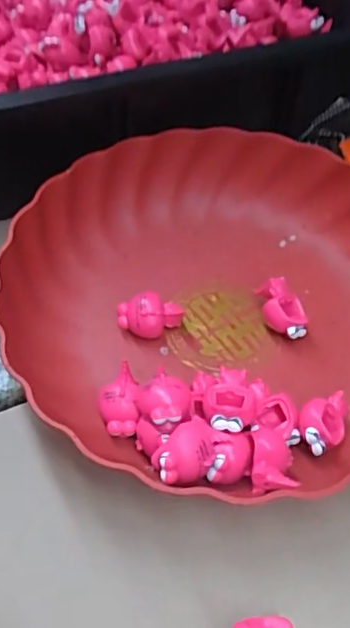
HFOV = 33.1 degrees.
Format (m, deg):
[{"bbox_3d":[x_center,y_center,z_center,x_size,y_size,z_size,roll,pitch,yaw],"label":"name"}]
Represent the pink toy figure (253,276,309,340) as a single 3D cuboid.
[{"bbox_3d":[0.063,-0.002,0.346,0.025,0.027,0.033,-7,49,-5],"label":"pink toy figure"}]

